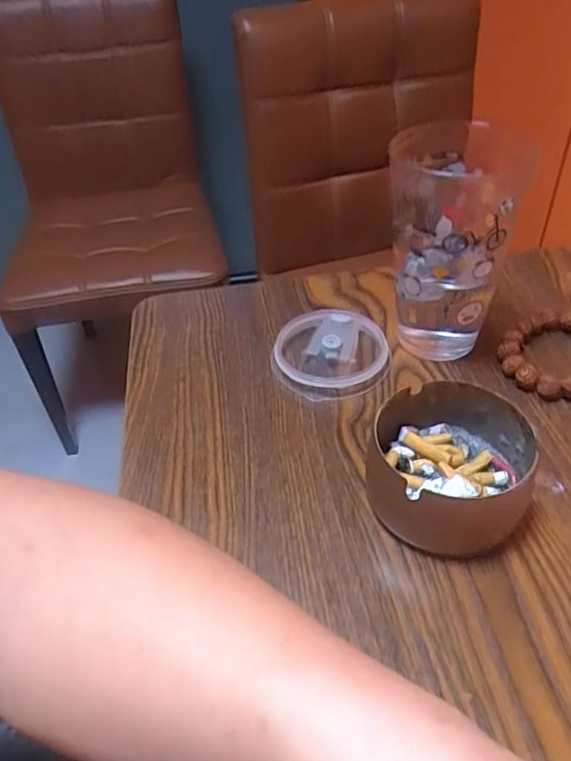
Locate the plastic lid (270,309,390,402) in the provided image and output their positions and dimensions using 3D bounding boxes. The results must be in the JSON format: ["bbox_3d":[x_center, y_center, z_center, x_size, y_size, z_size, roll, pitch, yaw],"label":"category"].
[{"bbox_3d":[0.032,-0.020,0.426,0.080,0.016,0.079,-2,42,2],"label":"plastic lid"}]

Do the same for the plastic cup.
[{"bbox_3d":[0.111,-0.091,0.405,0.083,0.140,0.091,7,44,12],"label":"plastic cup"}]

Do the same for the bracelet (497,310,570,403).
[{"bbox_3d":[0.191,-0.016,0.408,0.074,0.017,0.084,30,52,32],"label":"bracelet"}]

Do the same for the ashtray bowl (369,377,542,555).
[{"bbox_3d":[0.091,0.047,0.326,0.087,0.050,0.088,-2,42,2],"label":"ashtray bowl"}]

